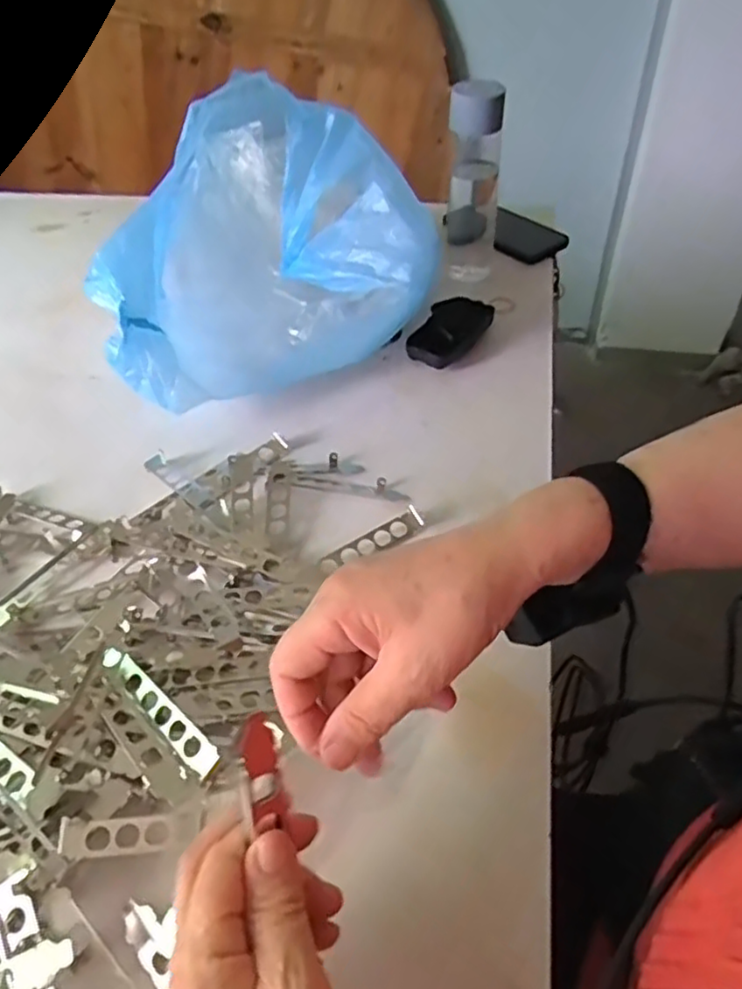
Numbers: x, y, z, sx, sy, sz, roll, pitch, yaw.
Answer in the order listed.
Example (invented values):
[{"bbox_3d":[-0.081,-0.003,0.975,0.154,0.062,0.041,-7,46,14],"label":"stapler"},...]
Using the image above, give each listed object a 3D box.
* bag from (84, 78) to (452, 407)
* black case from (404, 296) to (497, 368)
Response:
[{"bbox_3d":[-0.125,-0.238,0.641,0.277,0.210,0.259,-17,48,-13],"label":"bag"},{"bbox_3d":[0.083,-0.173,0.684,0.053,0.034,0.104,27,53,25],"label":"black case"}]

